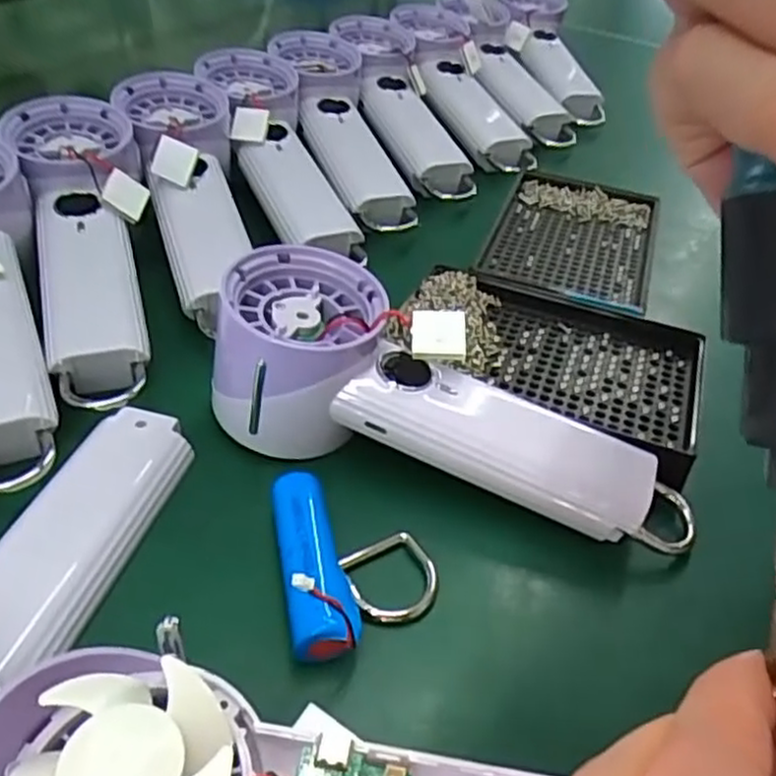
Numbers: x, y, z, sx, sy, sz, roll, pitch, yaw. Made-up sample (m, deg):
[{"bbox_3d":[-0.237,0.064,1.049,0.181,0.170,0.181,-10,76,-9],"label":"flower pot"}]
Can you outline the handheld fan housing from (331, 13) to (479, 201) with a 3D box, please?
[{"bbox_3d":[0.013,-0.194,0.515,0.056,0.033,0.183,-13,65,-19],"label":"handheld fan housing"}]

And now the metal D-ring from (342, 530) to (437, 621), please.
[{"bbox_3d":[0.001,0.065,0.254,0.031,0.006,0.032,-11,43,-18],"label":"metal D-ring"}]

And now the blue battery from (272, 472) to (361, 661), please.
[{"bbox_3d":[-0.025,0.057,0.245,0.020,0.016,0.067,-5,42,-12],"label":"blue battery"}]

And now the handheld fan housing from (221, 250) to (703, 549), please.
[{"bbox_3d":[0.026,0.001,0.280,0.185,0.050,0.064,14,41,10],"label":"handheld fan housing"}]

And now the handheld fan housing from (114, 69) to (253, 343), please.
[{"bbox_3d":[-0.102,-0.106,0.381,0.054,0.038,0.176,-9,48,-15],"label":"handheld fan housing"}]

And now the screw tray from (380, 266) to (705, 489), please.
[{"bbox_3d":[0.074,-0.016,0.336,0.137,0.018,0.091,22,43,18],"label":"screw tray"}]

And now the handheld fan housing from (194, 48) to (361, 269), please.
[{"bbox_3d":[-0.060,-0.138,0.435,0.058,0.037,0.176,-16,65,-21],"label":"handheld fan housing"}]

